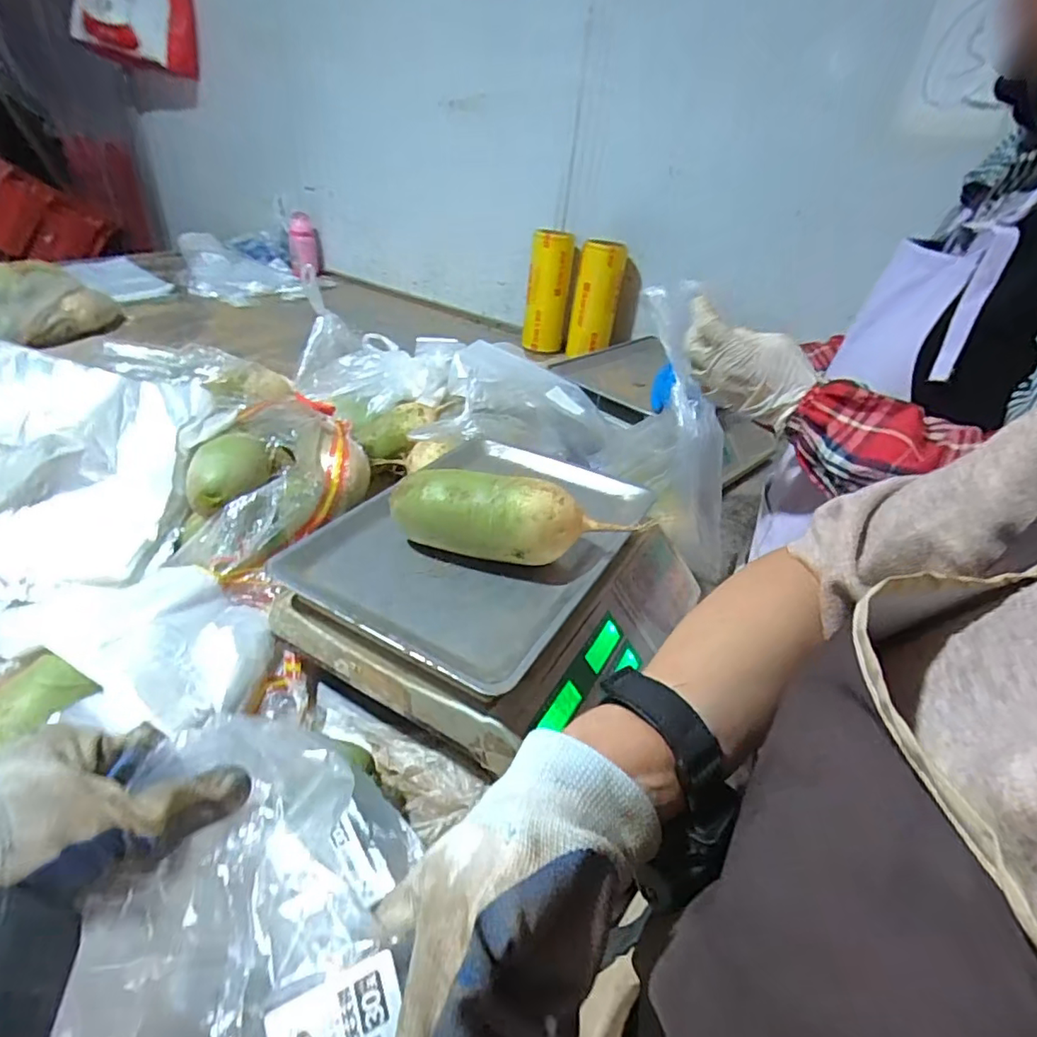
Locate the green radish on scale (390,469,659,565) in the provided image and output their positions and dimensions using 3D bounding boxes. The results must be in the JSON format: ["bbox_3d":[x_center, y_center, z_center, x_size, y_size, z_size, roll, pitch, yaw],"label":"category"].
[{"bbox_3d":[-0.005,0.004,0.503,0.230,0.081,0.069,15,36,11],"label":"green radish on scale"}]

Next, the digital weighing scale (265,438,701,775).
[{"bbox_3d":[-0.016,0.055,0.541,0.300,0.091,0.314,25,39,24],"label":"digital weighing scale"}]

